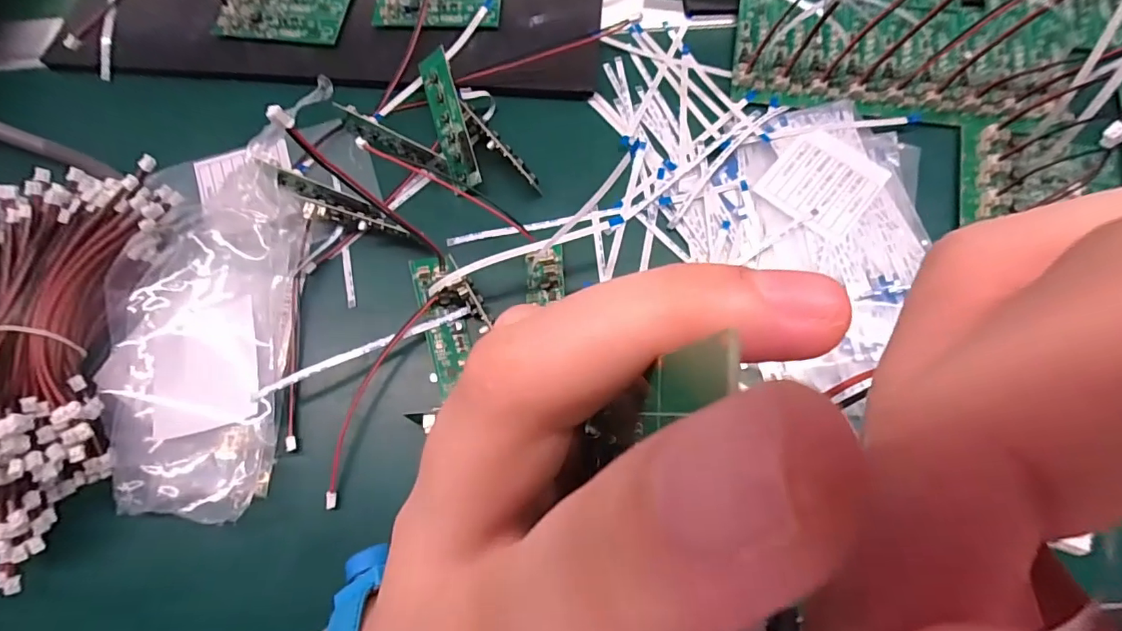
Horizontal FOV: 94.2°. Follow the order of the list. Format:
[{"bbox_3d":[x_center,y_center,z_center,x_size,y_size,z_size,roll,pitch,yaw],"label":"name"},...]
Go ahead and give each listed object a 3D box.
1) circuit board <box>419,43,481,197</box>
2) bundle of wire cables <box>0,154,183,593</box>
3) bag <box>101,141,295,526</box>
[{"bbox_3d":[-0.065,-0.114,0.304,0.020,0.004,0.084,-17,86,24],"label":"circuit board"},{"bbox_3d":[-0.247,0.021,0.248,0.074,0.044,0.197,-2,70,1],"label":"bundle of wire cables"},{"bbox_3d":[-0.189,0.002,0.268,0.085,0.021,0.187,-4,70,0],"label":"bag"}]

